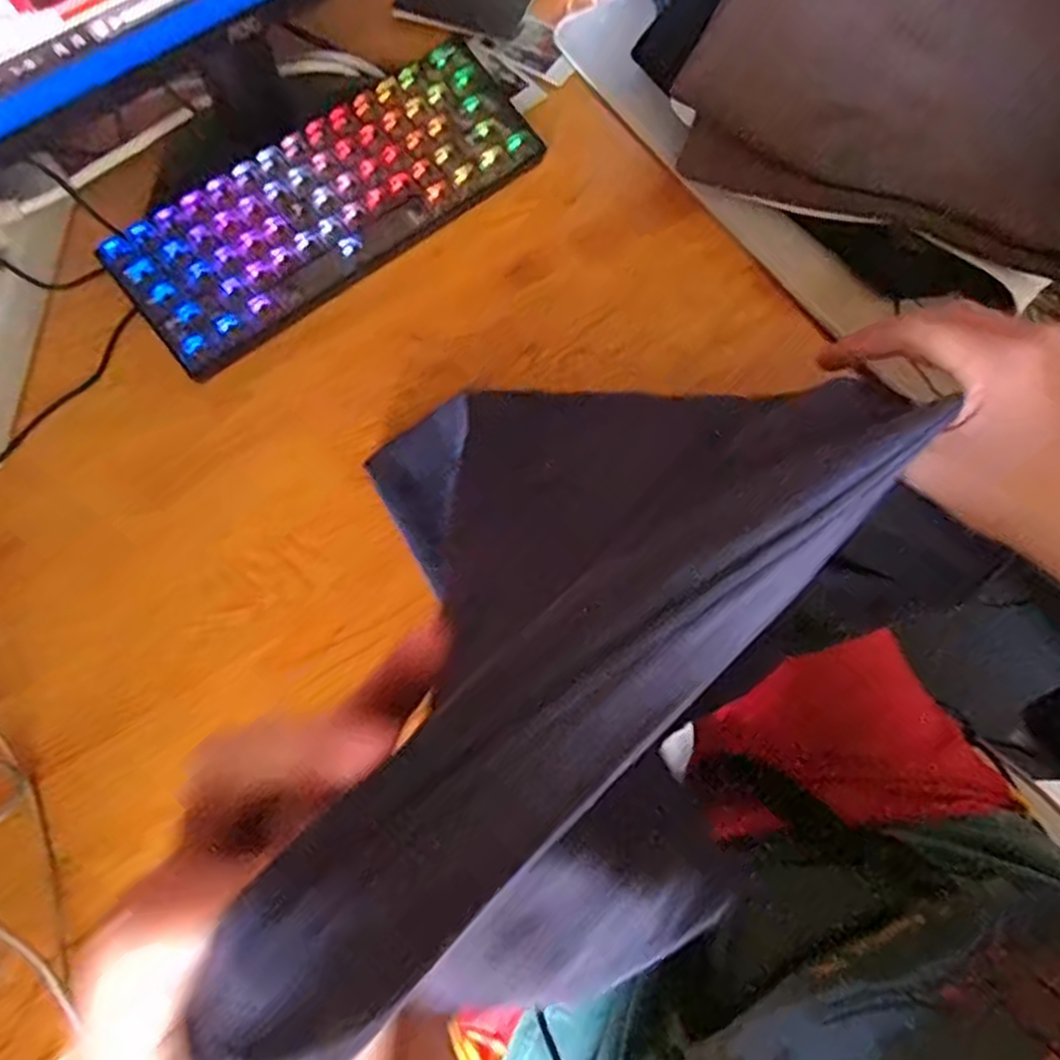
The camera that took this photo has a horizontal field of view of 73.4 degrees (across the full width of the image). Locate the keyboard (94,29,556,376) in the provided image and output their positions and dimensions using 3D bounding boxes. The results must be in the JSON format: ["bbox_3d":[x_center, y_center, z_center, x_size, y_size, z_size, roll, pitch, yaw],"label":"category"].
[{"bbox_3d":[-0.132,-0.222,0.479,0.285,0.039,0.102,-38,76,-13],"label":"keyboard"}]

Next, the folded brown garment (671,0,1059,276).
[{"bbox_3d":[0.262,-0.286,0.446,0.287,0.082,0.200,27,73,10],"label":"folded brown garment"}]

